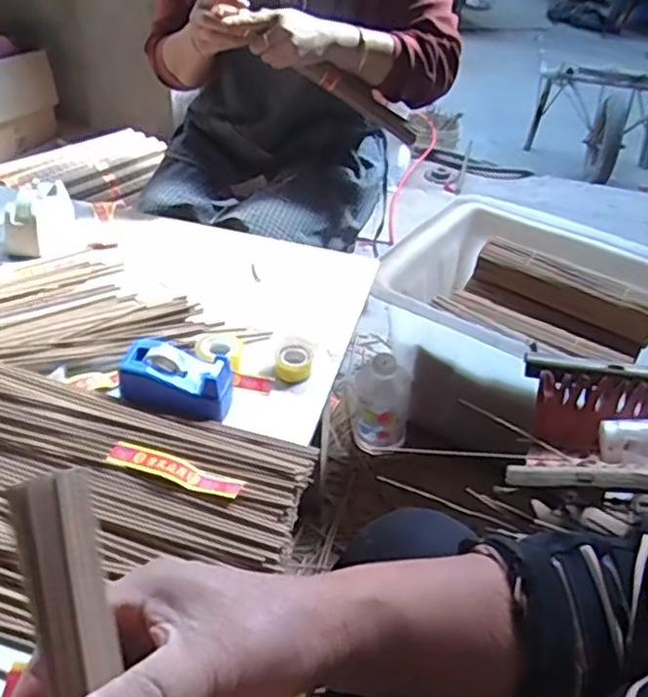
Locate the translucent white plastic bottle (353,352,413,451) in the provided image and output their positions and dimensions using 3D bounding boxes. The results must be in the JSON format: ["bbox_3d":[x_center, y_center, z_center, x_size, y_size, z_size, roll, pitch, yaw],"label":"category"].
[{"bbox_3d":[0.102,0.091,1.179,0.099,0.183,0.084,14,39,11],"label":"translucent white plastic bottle"}]

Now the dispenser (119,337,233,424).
[{"bbox_3d":[-0.138,0.027,0.626,0.105,0.041,0.062,14,39,11],"label":"dispenser"}]

